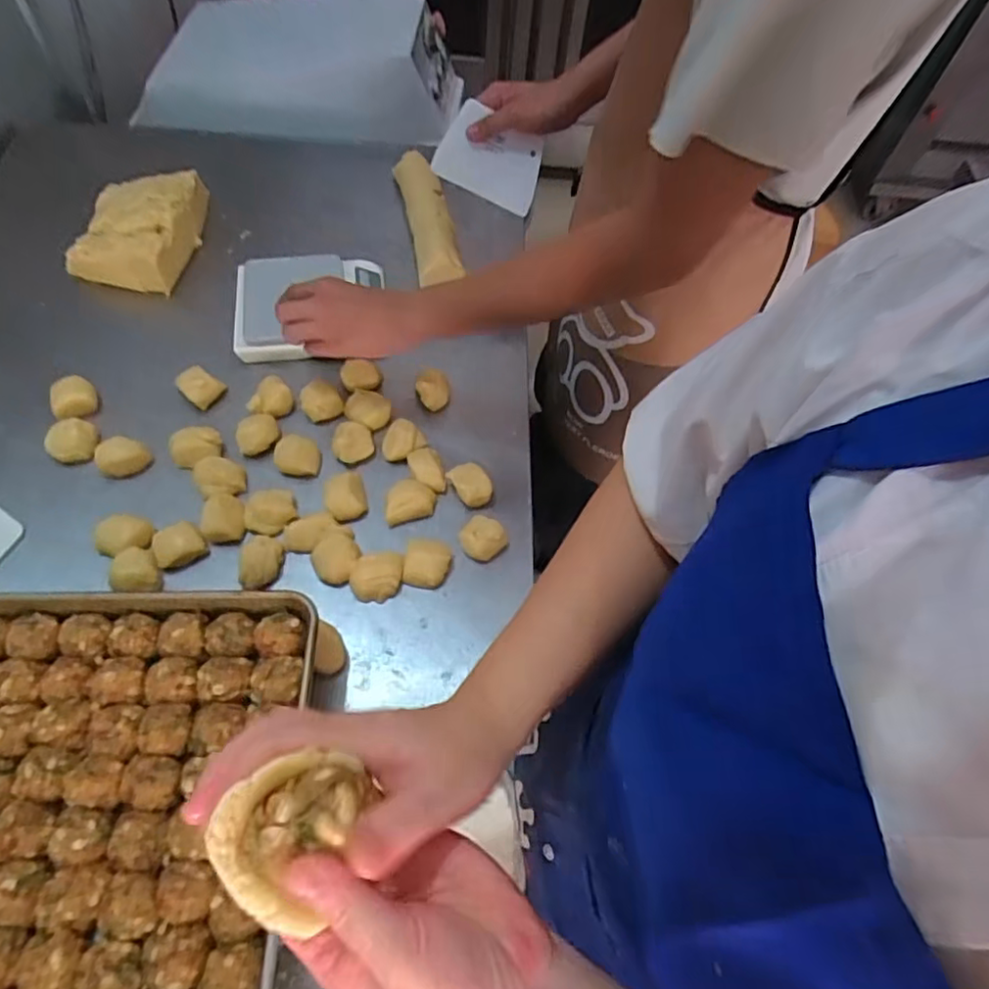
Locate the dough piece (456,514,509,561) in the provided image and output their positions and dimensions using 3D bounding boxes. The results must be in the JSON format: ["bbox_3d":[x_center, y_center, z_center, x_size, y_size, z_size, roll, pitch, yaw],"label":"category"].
[{"bbox_3d":[-0.013,0.048,0.672,0.042,0.031,0.044,2,61,-3],"label":"dough piece"}]

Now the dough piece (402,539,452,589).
[{"bbox_3d":[-0.070,0.072,0.648,0.045,0.039,0.039,9,61,1],"label":"dough piece"}]

